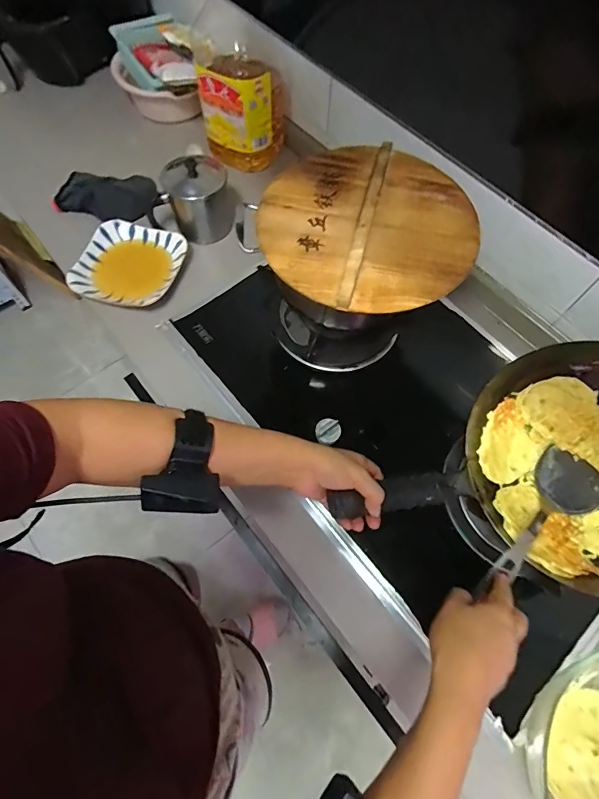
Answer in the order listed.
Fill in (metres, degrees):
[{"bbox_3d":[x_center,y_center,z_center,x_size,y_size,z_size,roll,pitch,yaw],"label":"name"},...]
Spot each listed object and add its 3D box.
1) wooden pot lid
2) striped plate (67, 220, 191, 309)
[{"bbox_3d":[0.096,-0.243,0.579,0.291,0.025,0.279,0,65,0],"label":"wooden pot lid"},{"bbox_3d":[-0.320,-0.252,0.794,0.176,0.047,0.173,14,65,6],"label":"striped plate"}]

